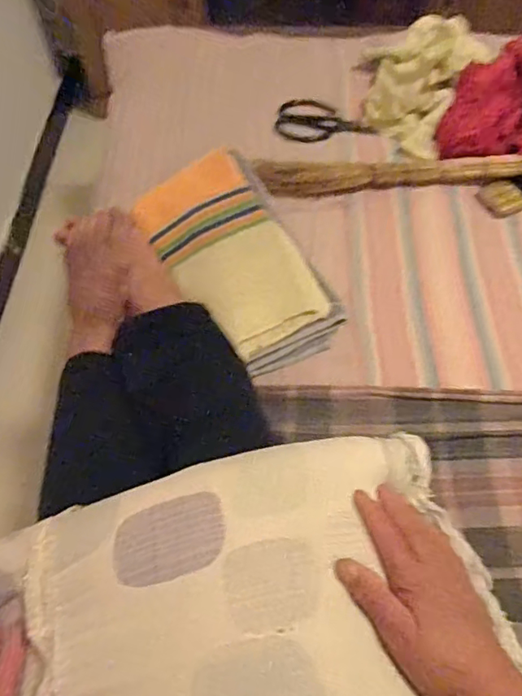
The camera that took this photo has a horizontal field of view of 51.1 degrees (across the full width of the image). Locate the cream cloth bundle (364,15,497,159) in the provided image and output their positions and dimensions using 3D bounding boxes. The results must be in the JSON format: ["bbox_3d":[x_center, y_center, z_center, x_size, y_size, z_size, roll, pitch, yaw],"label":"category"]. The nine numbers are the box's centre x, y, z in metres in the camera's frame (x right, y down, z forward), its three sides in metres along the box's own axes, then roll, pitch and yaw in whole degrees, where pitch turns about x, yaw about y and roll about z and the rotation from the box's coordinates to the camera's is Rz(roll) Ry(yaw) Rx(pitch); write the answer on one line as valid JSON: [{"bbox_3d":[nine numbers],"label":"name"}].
[{"bbox_3d":[0.254,-0.451,0.909,0.202,0.101,0.273,29,63,18],"label":"cream cloth bundle"}]

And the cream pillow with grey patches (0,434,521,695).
[{"bbox_3d":[-0.028,0.219,0.373,0.409,0.064,0.273,-11,58,-8],"label":"cream pillow with grey patches"}]

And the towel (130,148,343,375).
[{"bbox_3d":[-0.036,-0.130,0.739,0.179,0.033,0.341,-25,61,-14],"label":"towel"}]

